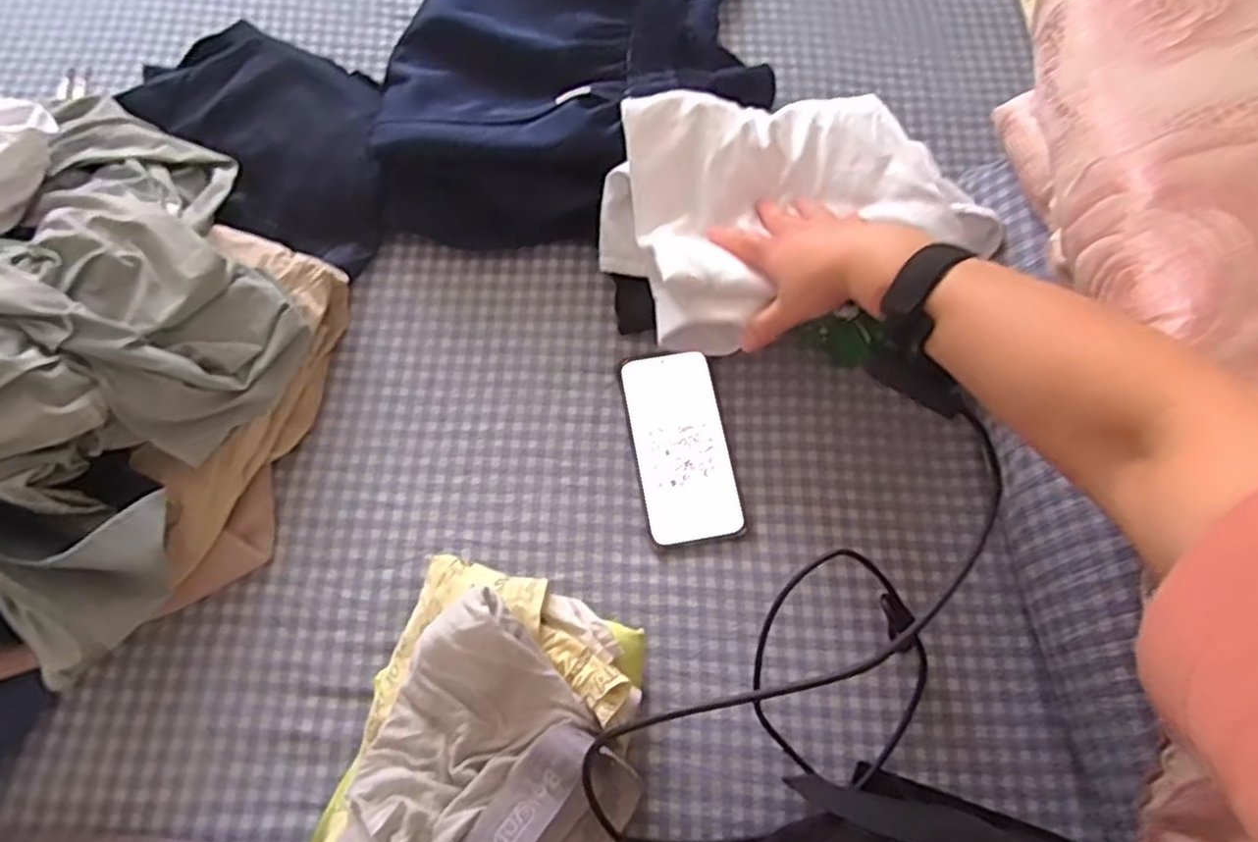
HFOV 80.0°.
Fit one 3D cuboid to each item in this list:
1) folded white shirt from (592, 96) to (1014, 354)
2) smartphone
[{"bbox_3d":[0.118,-0.173,0.609,0.261,0.088,0.194,-21,70,-10],"label":"folded white shirt"},{"bbox_3d":[0.042,0.017,0.611,0.078,0.006,0.165,-10,68,-6],"label":"smartphone"}]

